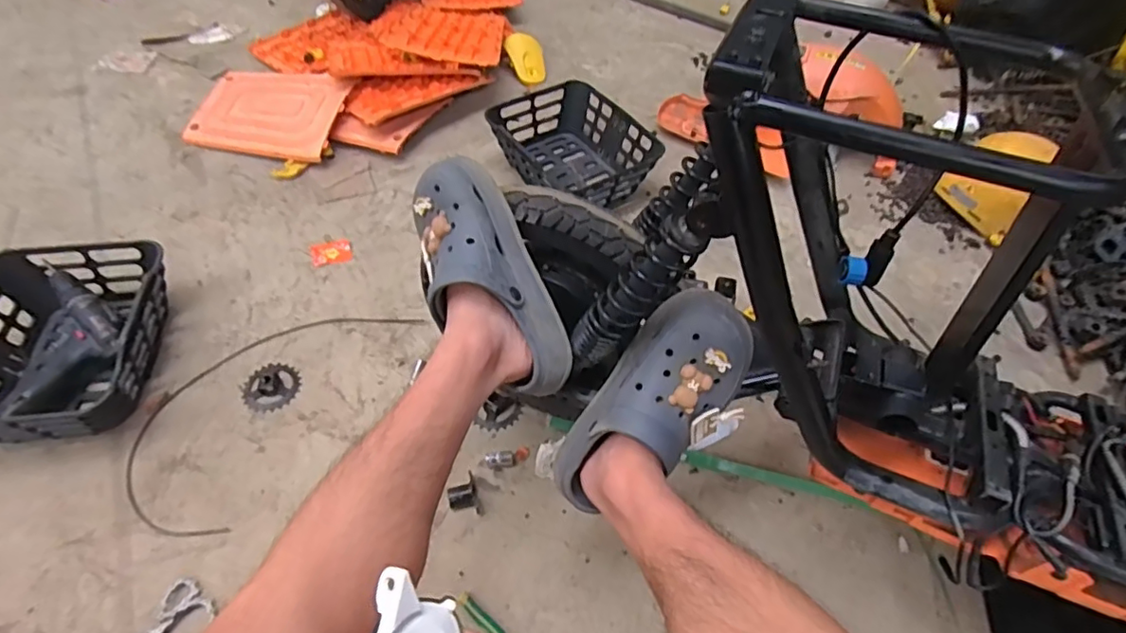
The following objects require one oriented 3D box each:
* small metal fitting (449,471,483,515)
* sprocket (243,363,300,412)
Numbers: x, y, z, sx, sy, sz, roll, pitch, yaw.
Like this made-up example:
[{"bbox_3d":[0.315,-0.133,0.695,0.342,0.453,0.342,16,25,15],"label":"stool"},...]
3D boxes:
[{"bbox_3d":[-0.139,0.251,0.813,0.041,0.033,0.056,-16,56,-15],"label":"small metal fitting"},{"bbox_3d":[-0.463,0.112,0.923,0.081,0.008,0.084,2,53,-3],"label":"sprocket"}]

